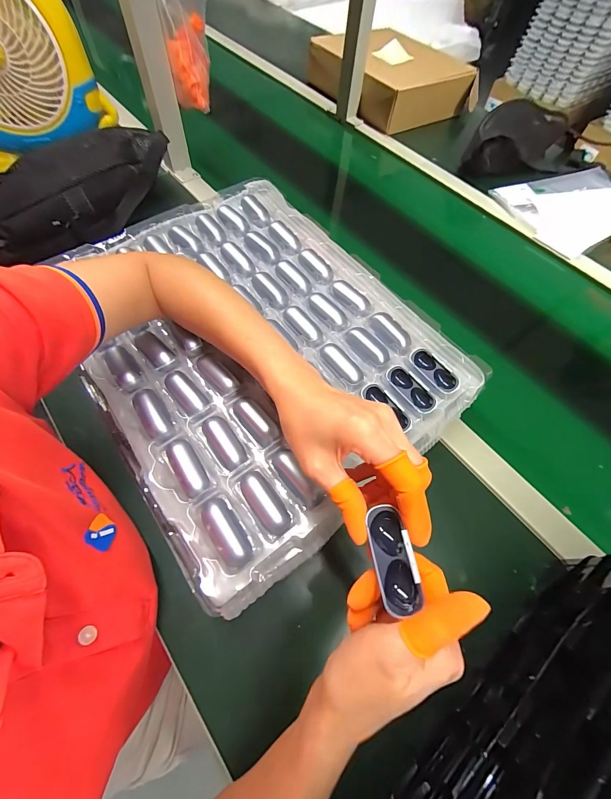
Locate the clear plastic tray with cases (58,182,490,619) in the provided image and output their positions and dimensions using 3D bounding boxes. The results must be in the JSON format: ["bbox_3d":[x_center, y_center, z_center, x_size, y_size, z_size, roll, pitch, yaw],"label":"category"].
[{"bbox_3d":[-0.064,-0.075,0.374,0.351,0.036,0.447,-33,68,-20],"label":"clear plastic tray with cases"}]

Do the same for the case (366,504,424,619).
[{"bbox_3d":[0.052,0.094,0.193,0.020,0.016,0.056,-7,66,-8],"label":"case"}]

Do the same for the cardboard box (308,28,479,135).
[{"bbox_3d":[0.217,-0.792,0.798,0.278,0.090,0.302,-33,68,-20],"label":"cardboard box"}]

